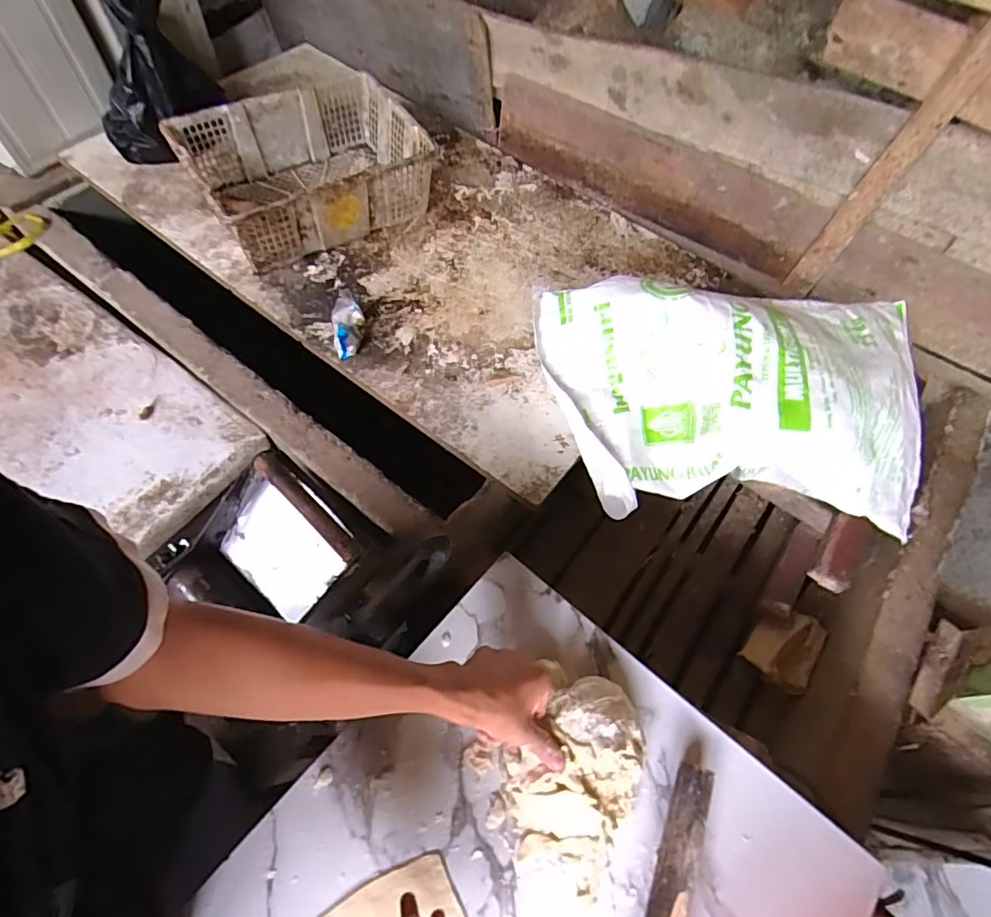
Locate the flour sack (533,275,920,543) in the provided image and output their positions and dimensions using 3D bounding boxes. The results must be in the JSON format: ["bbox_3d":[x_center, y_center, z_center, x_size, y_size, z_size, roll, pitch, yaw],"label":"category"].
[{"bbox_3d":[0.412,-0.110,0.917,0.663,0.165,0.417,1,59,-3],"label":"flour sack"}]

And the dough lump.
[{"bbox_3d":[0.077,0.304,0.526,0.117,0.065,0.171,18,59,8],"label":"dough lump"}]

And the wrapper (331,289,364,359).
[{"bbox_3d":[-0.282,-0.265,1.031,0.059,0.051,0.145,-6,59,-7],"label":"wrapper"}]

